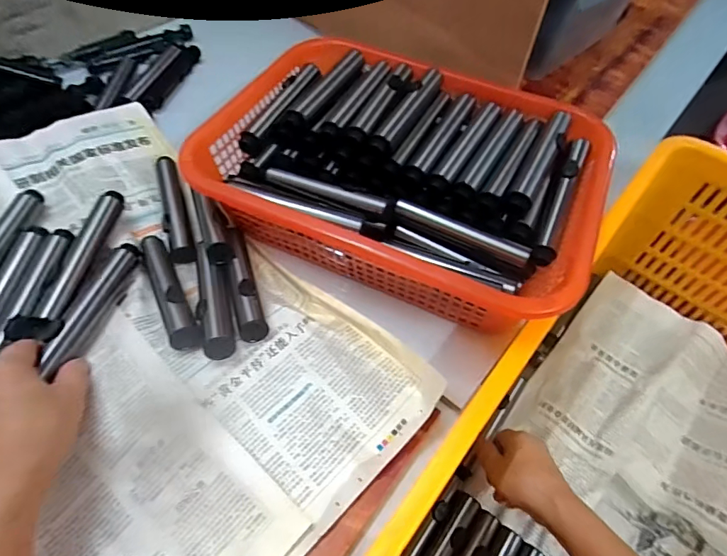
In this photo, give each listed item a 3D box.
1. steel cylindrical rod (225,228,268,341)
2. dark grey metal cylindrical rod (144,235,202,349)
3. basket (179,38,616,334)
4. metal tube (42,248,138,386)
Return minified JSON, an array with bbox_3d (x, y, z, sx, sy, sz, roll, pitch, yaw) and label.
[{"bbox_3d":[-0.115,-0.001,0.430,0.024,0.024,0.142,-13,45,-12],"label":"steel cylindrical rod"},{"bbox_3d":[-0.185,0.004,0.425,0.023,0.021,0.153,-23,48,-17],"label":"dark grey metal cylindrical rod"},{"bbox_3d":[0.045,-0.116,0.493,0.374,0.090,0.284,20,57,11],"label":"basket"},{"bbox_3d":[-0.246,0.022,0.411,0.024,0.017,0.135,9,50,3],"label":"metal tube"}]

